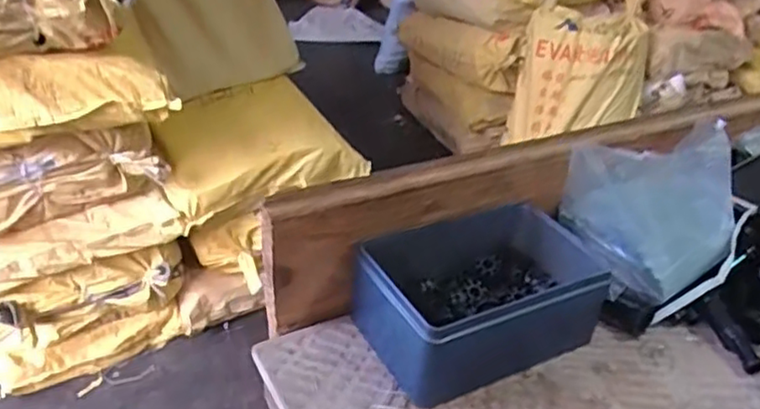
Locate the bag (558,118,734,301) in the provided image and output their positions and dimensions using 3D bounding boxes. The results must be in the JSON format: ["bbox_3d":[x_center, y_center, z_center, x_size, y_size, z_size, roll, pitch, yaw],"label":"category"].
[{"bbox_3d":[0.209,-0.003,0.489,0.111,0.092,0.099,-10,35,-22],"label":"bag"}]

